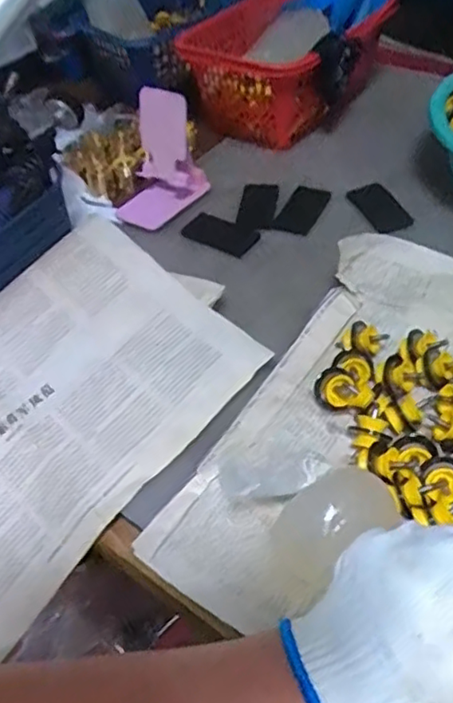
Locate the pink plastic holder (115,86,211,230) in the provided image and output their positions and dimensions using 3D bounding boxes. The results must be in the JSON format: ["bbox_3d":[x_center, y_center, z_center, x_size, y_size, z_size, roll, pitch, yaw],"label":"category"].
[{"bbox_3d":[-0.079,-0.212,0.673,0.084,0.111,0.094,14,51,18],"label":"pink plastic holder"}]

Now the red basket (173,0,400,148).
[{"bbox_3d":[0.082,-0.393,0.829,0.220,0.113,0.261,25,55,26],"label":"red basket"}]

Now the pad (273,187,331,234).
[{"bbox_3d":[0.084,-0.157,0.680,0.041,0.004,0.074,25,62,15],"label":"pad"}]

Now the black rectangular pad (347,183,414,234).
[{"bbox_3d":[0.169,-0.160,0.680,0.046,0.006,0.076,-18,48,-9],"label":"black rectangular pad"}]

